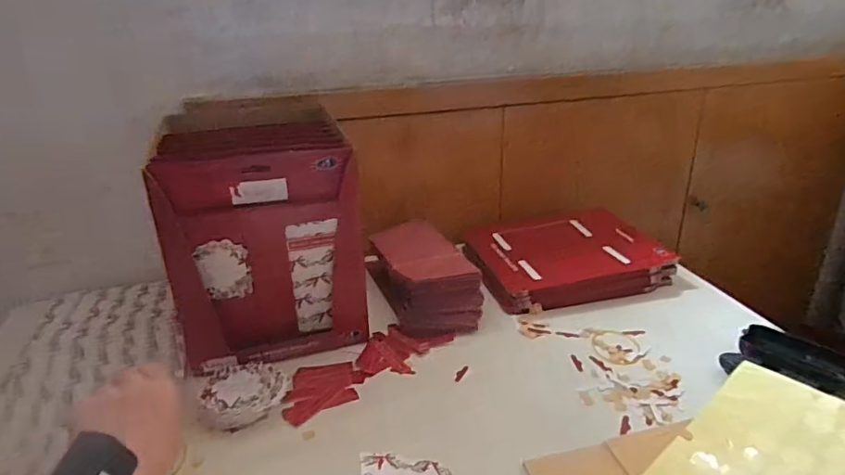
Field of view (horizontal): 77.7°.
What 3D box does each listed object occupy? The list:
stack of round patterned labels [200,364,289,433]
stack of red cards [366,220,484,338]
[{"bbox_3d":[-0.179,0.161,0.535,0.080,0.029,0.072,-9,25,-16],"label":"stack of round patterned labels"},{"bbox_3d":[-0.004,0.053,0.717,0.111,0.069,0.204,-11,25,-19],"label":"stack of red cards"}]

